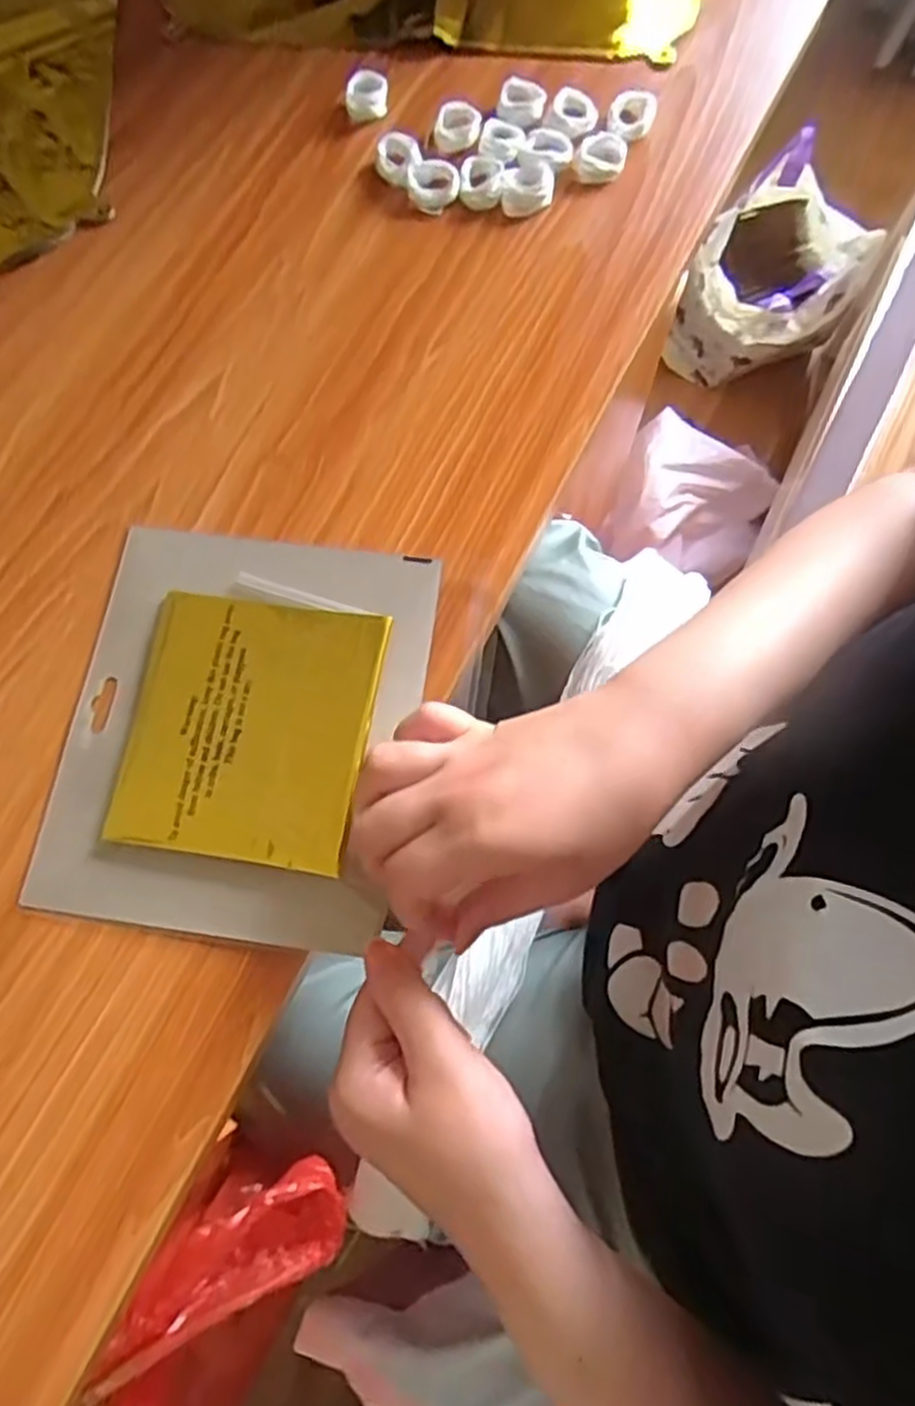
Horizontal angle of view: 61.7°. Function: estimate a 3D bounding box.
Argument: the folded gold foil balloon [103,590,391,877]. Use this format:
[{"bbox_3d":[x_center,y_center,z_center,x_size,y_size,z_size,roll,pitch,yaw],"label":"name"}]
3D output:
[{"bbox_3d":[-0.098,0.010,0.357,0.113,0.013,0.121,9,73,3],"label":"folded gold foil balloon"}]

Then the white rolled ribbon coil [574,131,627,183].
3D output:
[{"bbox_3d":[0.085,-0.323,0.454,0.029,0.010,0.027,0,73,1],"label":"white rolled ribbon coil"}]

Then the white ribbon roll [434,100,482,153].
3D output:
[{"bbox_3d":[0.000,-0.348,0.462,0.028,0.021,0.019,-4,73,0],"label":"white ribbon roll"}]

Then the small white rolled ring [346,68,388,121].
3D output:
[{"bbox_3d":[-0.056,-0.372,0.469,0.025,0.013,0.026,-4,73,0],"label":"small white rolled ring"}]

